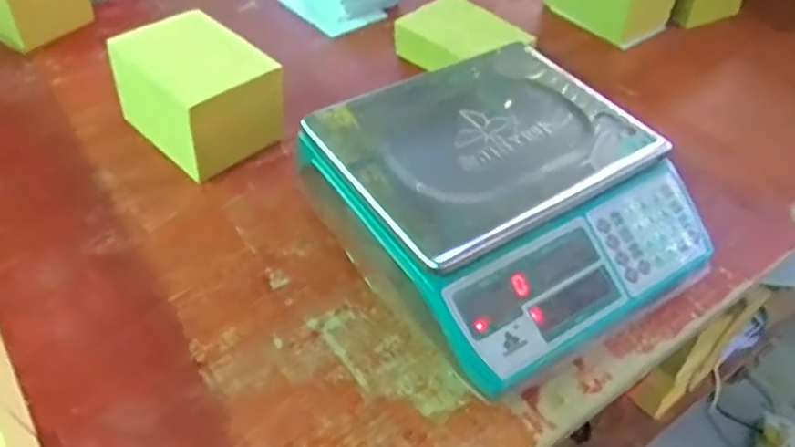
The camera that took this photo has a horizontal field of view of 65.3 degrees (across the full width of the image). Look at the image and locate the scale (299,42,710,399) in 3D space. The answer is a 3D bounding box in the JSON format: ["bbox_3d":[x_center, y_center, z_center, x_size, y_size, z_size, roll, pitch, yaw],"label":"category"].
[{"bbox_3d":[0.106,-0.027,0.612,0.306,0.103,0.307,-25,54,-24],"label":"scale"}]

